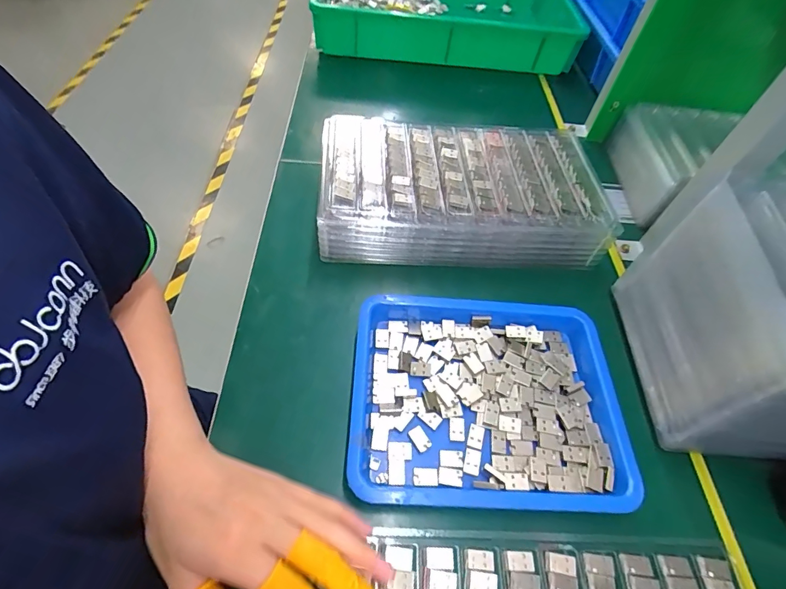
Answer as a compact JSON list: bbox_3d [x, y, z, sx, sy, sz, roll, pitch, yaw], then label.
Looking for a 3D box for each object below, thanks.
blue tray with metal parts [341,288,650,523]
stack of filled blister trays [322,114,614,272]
[{"bbox_3d":[0.080,0.084,0.346,0.218,0.028,0.172,2,55,0],"label":"blue tray with metal parts"},{"bbox_3d":[0.074,-0.114,0.460,0.298,0.074,0.172,2,55,-1],"label":"stack of filled blister trays"}]

